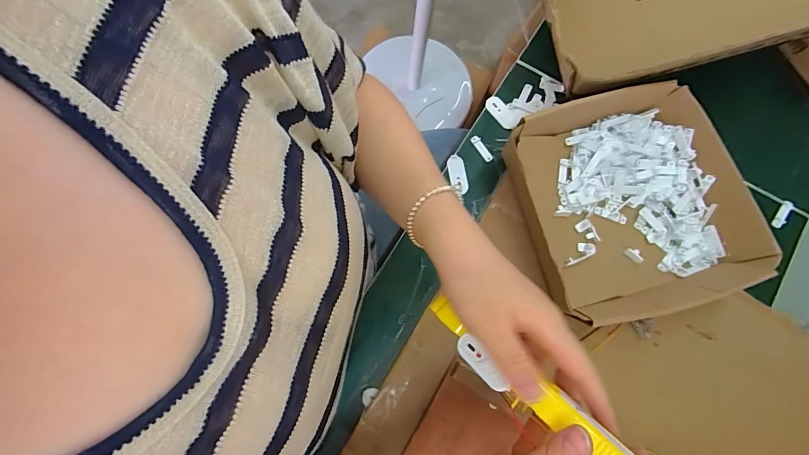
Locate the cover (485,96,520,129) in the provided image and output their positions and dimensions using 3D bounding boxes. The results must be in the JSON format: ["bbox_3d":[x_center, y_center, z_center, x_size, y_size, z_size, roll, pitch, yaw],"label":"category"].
[{"bbox_3d":[0.125,-0.147,0.498,0.023,0.006,0.050,-43,82,-8],"label":"cover"}]

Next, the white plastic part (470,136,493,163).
[{"bbox_3d":[0.096,-0.098,0.485,0.011,0.005,0.038,-34,81,-7],"label":"white plastic part"}]

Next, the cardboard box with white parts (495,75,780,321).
[{"bbox_3d":[0.249,-0.028,0.430,0.228,0.056,0.233,-16,79,-4],"label":"cardboard box with white parts"}]

